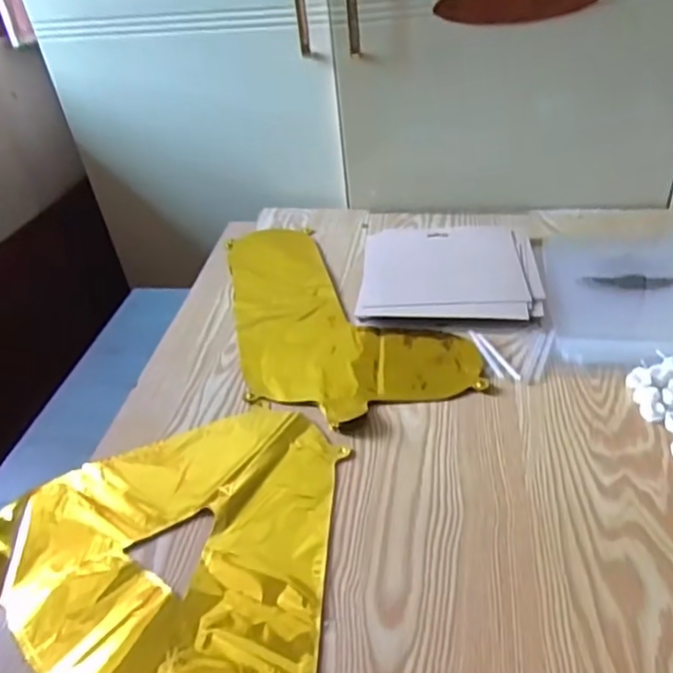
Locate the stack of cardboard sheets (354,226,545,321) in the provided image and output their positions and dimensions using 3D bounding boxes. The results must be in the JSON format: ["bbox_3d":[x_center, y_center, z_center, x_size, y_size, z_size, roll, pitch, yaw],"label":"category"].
[{"bbox_3d":[0.137,-0.082,0.742,0.205,0.021,0.174,0,38,10],"label":"stack of cardboard sheets"}]

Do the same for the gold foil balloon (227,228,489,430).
[{"bbox_3d":[-0.014,-0.041,0.734,0.226,0.007,0.397,-15,38,-10],"label":"gold foil balloon"}]

